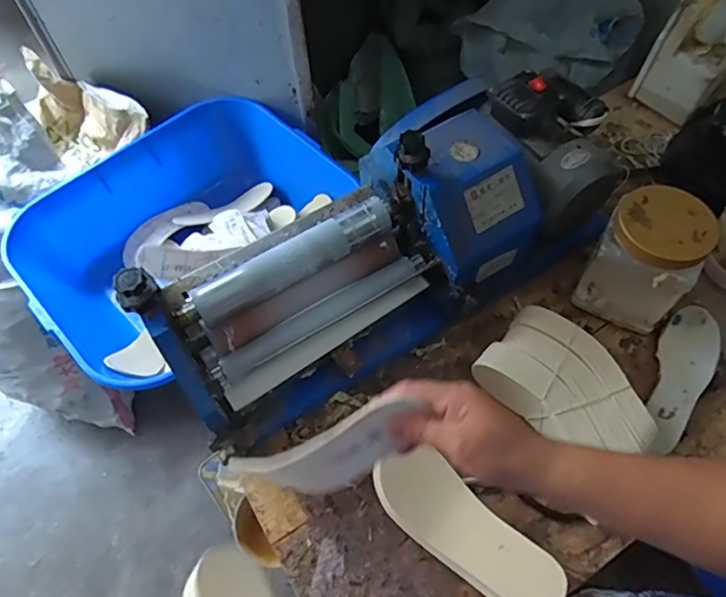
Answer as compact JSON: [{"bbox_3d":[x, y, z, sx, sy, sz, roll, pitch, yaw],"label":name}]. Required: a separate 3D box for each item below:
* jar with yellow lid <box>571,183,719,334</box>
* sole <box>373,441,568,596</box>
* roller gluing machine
[{"bbox_3d":[0.374,-0.054,0.742,0.117,0.164,0.118,-2,62,3],"label":"jar with yellow lid"},{"bbox_3d":[0.104,0.241,0.585,0.221,0.046,0.085,40,71,21],"label":"sole"},{"bbox_3d":[0.052,-0.090,0.729,0.664,0.237,0.262,-37,66,-15],"label":"roller gluing machine"}]

